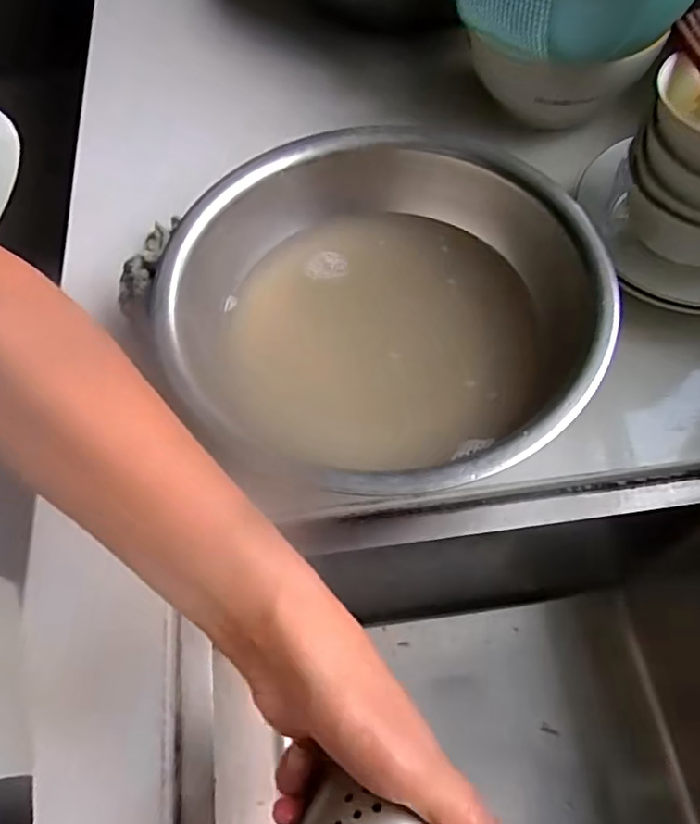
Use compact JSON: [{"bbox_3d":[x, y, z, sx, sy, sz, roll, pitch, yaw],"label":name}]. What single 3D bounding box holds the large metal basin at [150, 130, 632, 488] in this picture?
[{"bbox_3d":[0.033,-0.070,0.448,0.258,0.100,0.279,-1,62,2],"label":"large metal basin"}]

